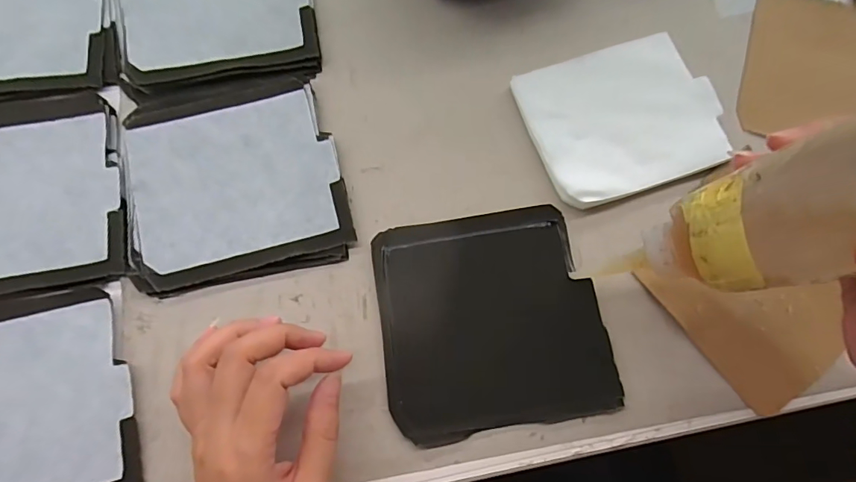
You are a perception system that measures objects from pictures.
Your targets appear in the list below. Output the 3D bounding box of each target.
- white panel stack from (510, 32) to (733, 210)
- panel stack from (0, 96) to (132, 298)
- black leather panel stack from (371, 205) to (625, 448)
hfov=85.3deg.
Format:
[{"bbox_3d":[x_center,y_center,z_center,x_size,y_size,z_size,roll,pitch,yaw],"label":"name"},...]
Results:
[{"bbox_3d":[0.139,-0.087,0.330,0.130,0.017,0.108,-17,76,-6],"label":"white panel stack"},{"bbox_3d":[-0.277,-0.030,0.312,0.140,0.010,0.135,-11,76,-5],"label":"panel stack"},{"bbox_3d":[0.040,0.048,0.299,0.137,0.005,0.135,-10,76,-4],"label":"black leather panel stack"}]

